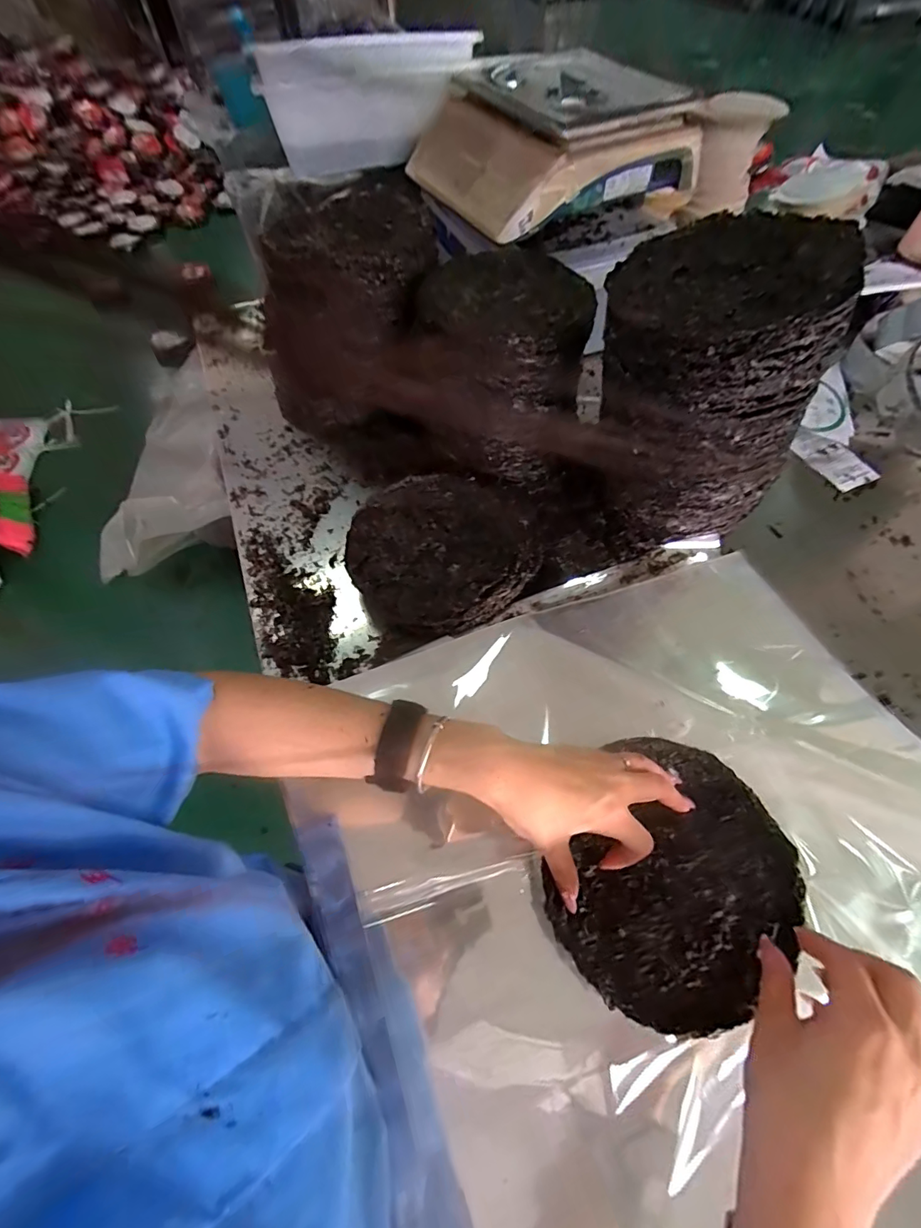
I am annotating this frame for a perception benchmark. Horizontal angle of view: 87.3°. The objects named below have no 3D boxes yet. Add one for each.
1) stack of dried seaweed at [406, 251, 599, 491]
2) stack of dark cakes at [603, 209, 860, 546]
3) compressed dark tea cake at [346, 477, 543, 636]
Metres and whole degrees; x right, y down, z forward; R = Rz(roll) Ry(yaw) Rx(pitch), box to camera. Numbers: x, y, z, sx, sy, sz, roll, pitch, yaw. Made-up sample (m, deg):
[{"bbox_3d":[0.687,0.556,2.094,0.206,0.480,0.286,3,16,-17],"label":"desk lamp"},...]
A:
[{"bbox_3d":[0.057,-0.313,0.617,0.201,0.182,0.215,22,64,13],"label":"stack of dried seaweed"},{"bbox_3d":[0.250,-0.228,0.530,0.213,0.286,0.200,10,62,7],"label":"stack of dark cakes"},{"bbox_3d":[-0.015,-0.078,0.580,0.231,0.051,0.212,-25,63,-12],"label":"compressed dark tea cake"}]

